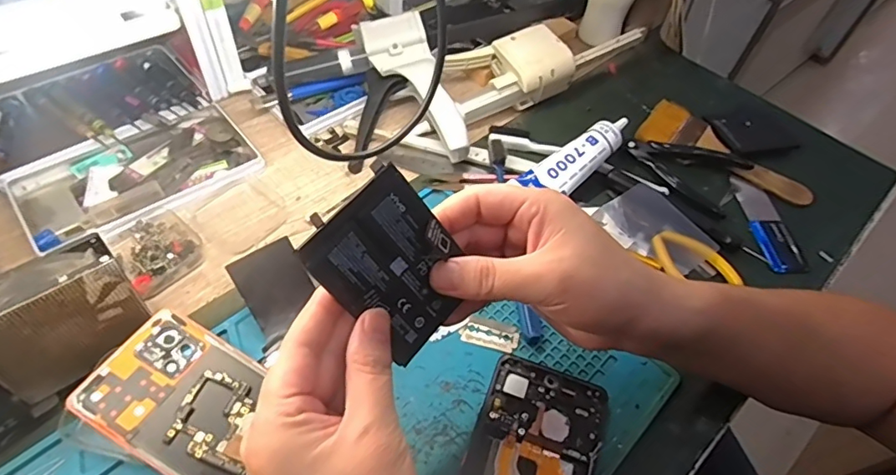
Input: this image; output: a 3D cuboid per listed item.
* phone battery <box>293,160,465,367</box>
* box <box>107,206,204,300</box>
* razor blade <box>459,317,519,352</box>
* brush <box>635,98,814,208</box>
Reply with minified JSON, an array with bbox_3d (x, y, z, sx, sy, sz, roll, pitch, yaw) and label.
[{"bbox_3d":[-0.025,0.015,0.261,0.062,0.088,0.007,-45,29,-16],"label":"phone battery"},{"bbox_3d":[-0.220,0.007,0.394,0.054,0.022,0.062,-34,62,-27],"label":"box"},{"bbox_3d":[0.031,0.069,0.374,0.041,0.004,0.023,16,52,7],"label":"razor blade"},{"bbox_3d":[0.267,-0.080,0.502,0.163,0.012,0.061,38,58,23],"label":"brush"}]

